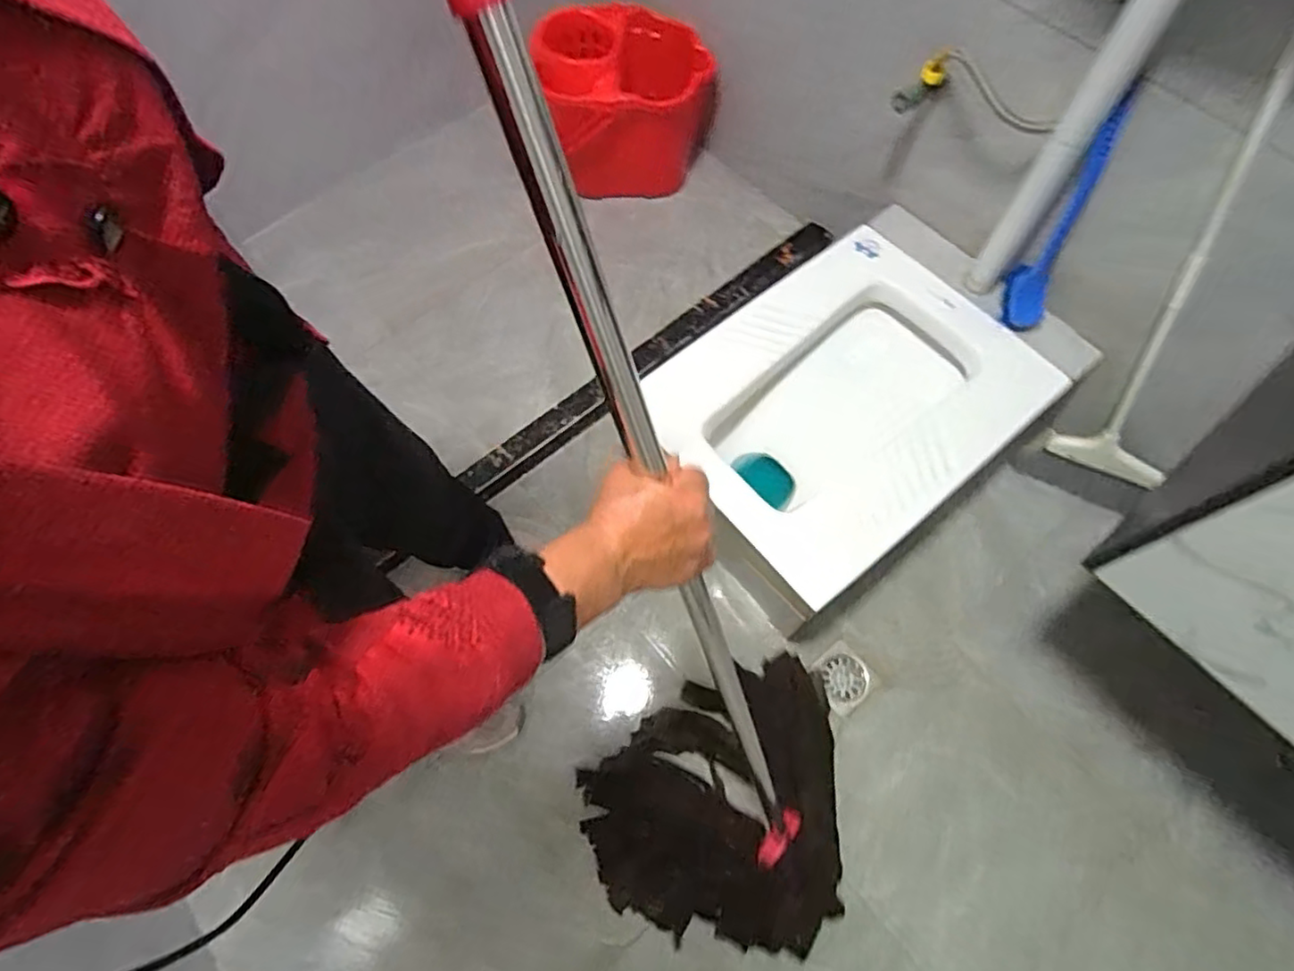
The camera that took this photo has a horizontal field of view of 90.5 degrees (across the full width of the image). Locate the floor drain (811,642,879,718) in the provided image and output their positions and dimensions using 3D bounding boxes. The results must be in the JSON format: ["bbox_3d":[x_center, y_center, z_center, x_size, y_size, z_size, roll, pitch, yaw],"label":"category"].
[{"bbox_3d":[0.339,0.335,1.108,0.092,0.006,0.097,-37,71,-13],"label":"floor drain"}]

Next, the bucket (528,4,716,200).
[{"bbox_3d":[-0.049,-0.865,1.441,0.374,0.275,0.264,5,67,4],"label":"bucket"}]

